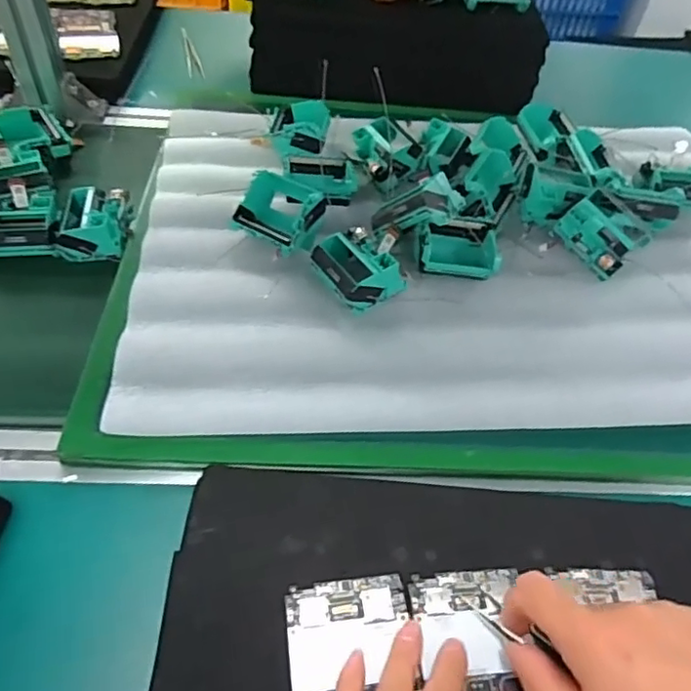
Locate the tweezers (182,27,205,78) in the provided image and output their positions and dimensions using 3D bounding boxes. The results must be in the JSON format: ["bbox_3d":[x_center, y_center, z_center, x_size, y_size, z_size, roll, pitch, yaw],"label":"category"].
[{"bbox_3d":[-0.210,-0.395,0.797,0.019,0.009,0.132,-10,51,-15],"label":"tweezers"}]

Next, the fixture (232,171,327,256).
[{"bbox_3d":[-0.056,-0.118,0.520,0.072,0.045,0.066,32,53,21],"label":"fixture"}]

